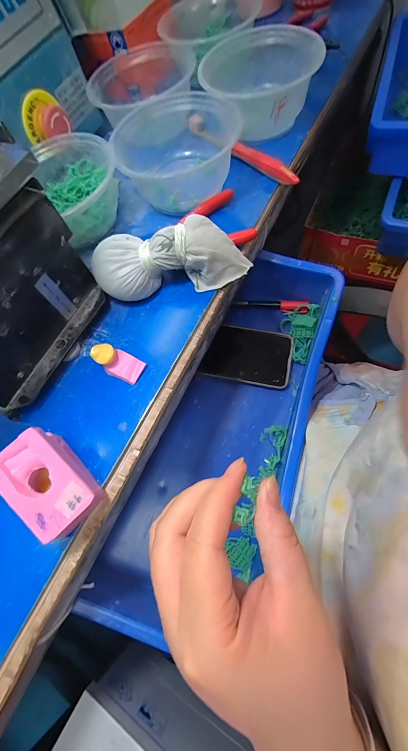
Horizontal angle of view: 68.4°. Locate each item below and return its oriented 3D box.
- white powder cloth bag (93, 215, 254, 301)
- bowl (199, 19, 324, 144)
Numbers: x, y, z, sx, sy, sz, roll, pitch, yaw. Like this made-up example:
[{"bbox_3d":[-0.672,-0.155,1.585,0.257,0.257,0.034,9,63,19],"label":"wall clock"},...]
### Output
[{"bbox_3d":[-0.031,-0.108,0.286,0.143,0.052,0.053,-11,68,4],"label":"white powder cloth bag"},{"bbox_3d":[0.060,-0.348,0.350,0.126,0.056,0.137,-3,67,8],"label":"bowl"}]

